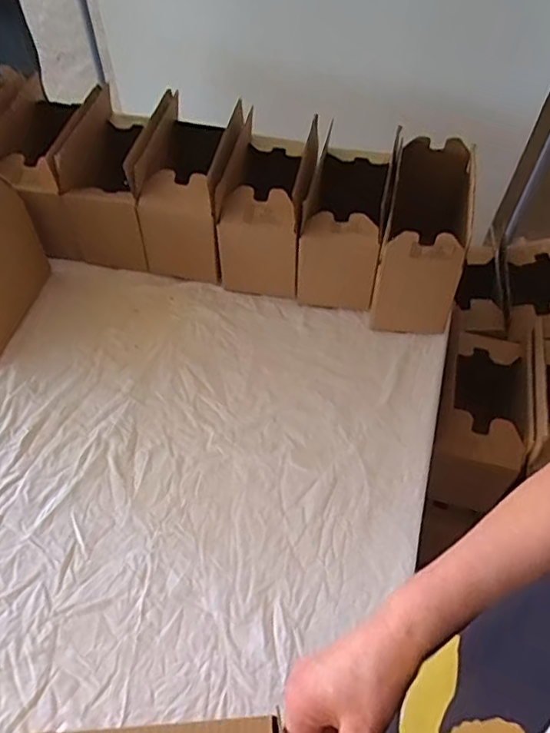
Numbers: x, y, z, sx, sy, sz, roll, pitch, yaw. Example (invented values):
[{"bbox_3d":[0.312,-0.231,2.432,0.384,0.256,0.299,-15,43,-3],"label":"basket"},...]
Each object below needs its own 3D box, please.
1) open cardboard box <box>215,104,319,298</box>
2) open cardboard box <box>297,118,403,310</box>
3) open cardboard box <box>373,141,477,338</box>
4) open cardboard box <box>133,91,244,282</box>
[{"bbox_3d":[-0.007,-0.233,0.852,0.113,0.188,0.194,9,54,4],"label":"open cardboard box"},{"bbox_3d":[0.100,-0.200,0.833,0.103,0.179,0.162,10,54,6],"label":"open cardboard box"},{"bbox_3d":[0.209,-0.177,0.818,0.112,0.186,0.229,14,56,8],"label":"open cardboard box"},{"bbox_3d":[-0.118,-0.265,0.873,0.116,0.189,0.223,6,54,2],"label":"open cardboard box"}]

